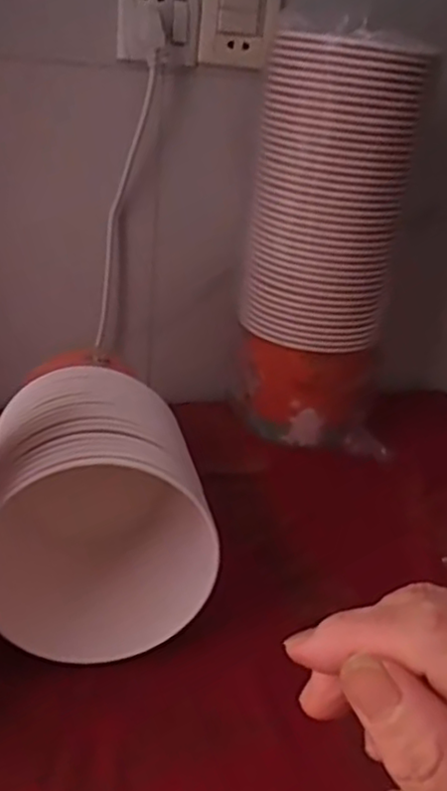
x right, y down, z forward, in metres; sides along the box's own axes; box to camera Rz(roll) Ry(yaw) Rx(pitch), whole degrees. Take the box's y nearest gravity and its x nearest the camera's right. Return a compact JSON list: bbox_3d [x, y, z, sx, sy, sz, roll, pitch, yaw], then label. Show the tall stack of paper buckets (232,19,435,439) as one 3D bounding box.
[{"bbox_3d":[0.102,-0.158,0.770,0.141,0.403,0.131,0,28,-10],"label":"tall stack of paper buckets"}]

